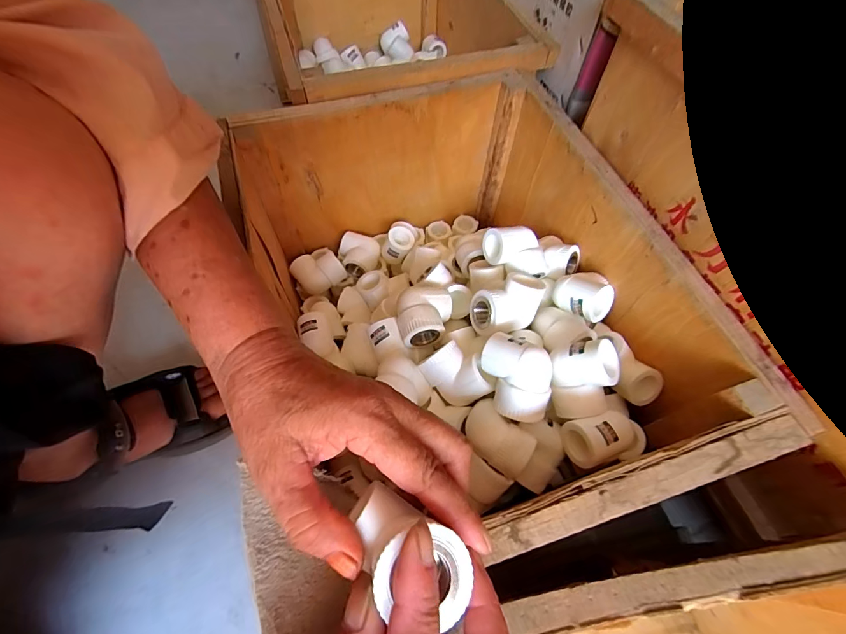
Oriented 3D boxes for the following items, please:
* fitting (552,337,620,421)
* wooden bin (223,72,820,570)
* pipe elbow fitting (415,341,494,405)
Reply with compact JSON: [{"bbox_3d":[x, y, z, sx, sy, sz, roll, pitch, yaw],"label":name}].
[{"bbox_3d":[0.131,0.046,0.314,0.047,0.036,0.061,2,103,23],"label":"fitting"},{"bbox_3d":[0.023,-0.016,0.397,0.317,0.203,0.420,-16,63,-10],"label":"wooden bin"},{"bbox_3d":[0.027,0.053,0.336,0.042,0.034,0.052,-30,67,-17],"label":"pipe elbow fitting"}]

